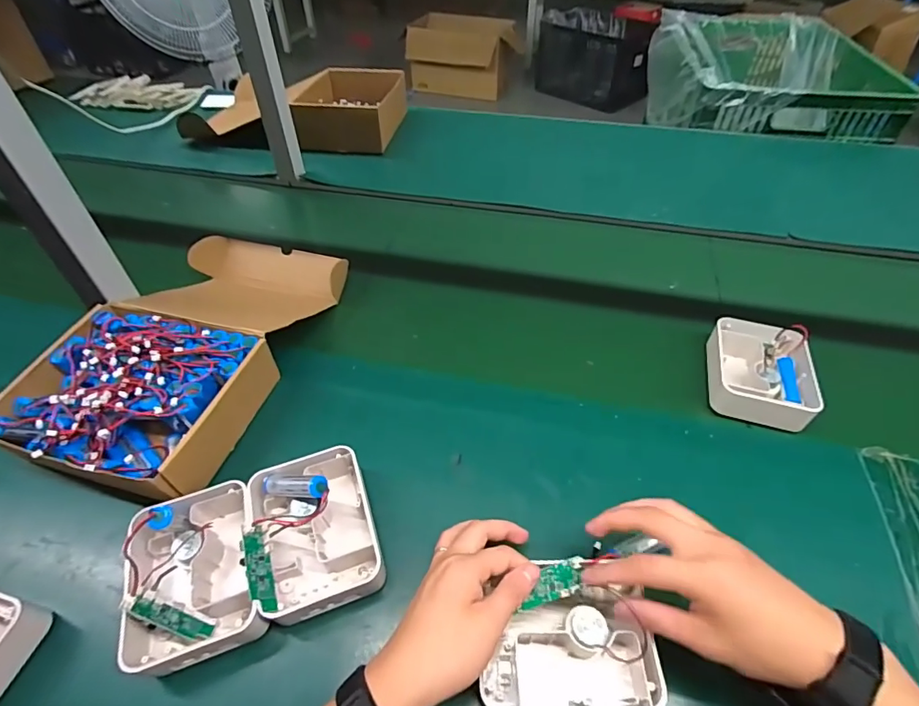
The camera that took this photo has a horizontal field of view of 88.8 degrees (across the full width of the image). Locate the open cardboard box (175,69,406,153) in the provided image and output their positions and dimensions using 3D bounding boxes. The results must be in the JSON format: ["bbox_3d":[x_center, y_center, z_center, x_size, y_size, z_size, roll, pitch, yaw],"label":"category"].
[{"bbox_3d":[-0.354,-0.534,1.038,0.444,0.093,0.281,5,49,2],"label":"open cardboard box"}]

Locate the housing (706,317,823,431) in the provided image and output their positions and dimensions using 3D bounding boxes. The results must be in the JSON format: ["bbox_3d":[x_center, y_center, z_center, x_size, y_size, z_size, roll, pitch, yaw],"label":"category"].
[{"bbox_3d":[0.349,0.019,0.544,0.102,0.036,0.131,17,50,12],"label":"housing"}]

